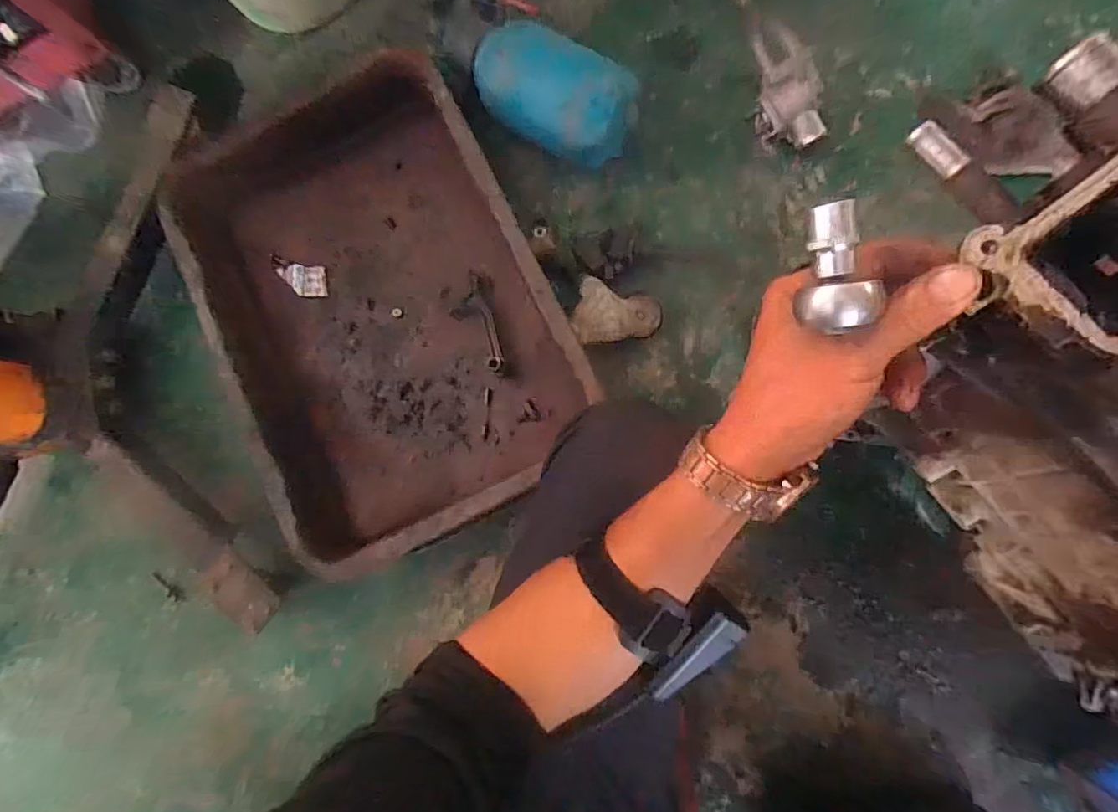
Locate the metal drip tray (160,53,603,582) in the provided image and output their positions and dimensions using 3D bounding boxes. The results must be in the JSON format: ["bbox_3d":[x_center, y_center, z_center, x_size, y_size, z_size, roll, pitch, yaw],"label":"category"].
[{"bbox_3d":[-0.256,-0.148,0.742,0.442,0.096,0.655,-27,80,3],"label":"metal drip tray"}]

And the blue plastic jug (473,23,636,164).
[{"bbox_3d":[-0.004,-0.425,0.726,0.210,0.121,0.110,27,86,9],"label":"blue plastic jug"}]

